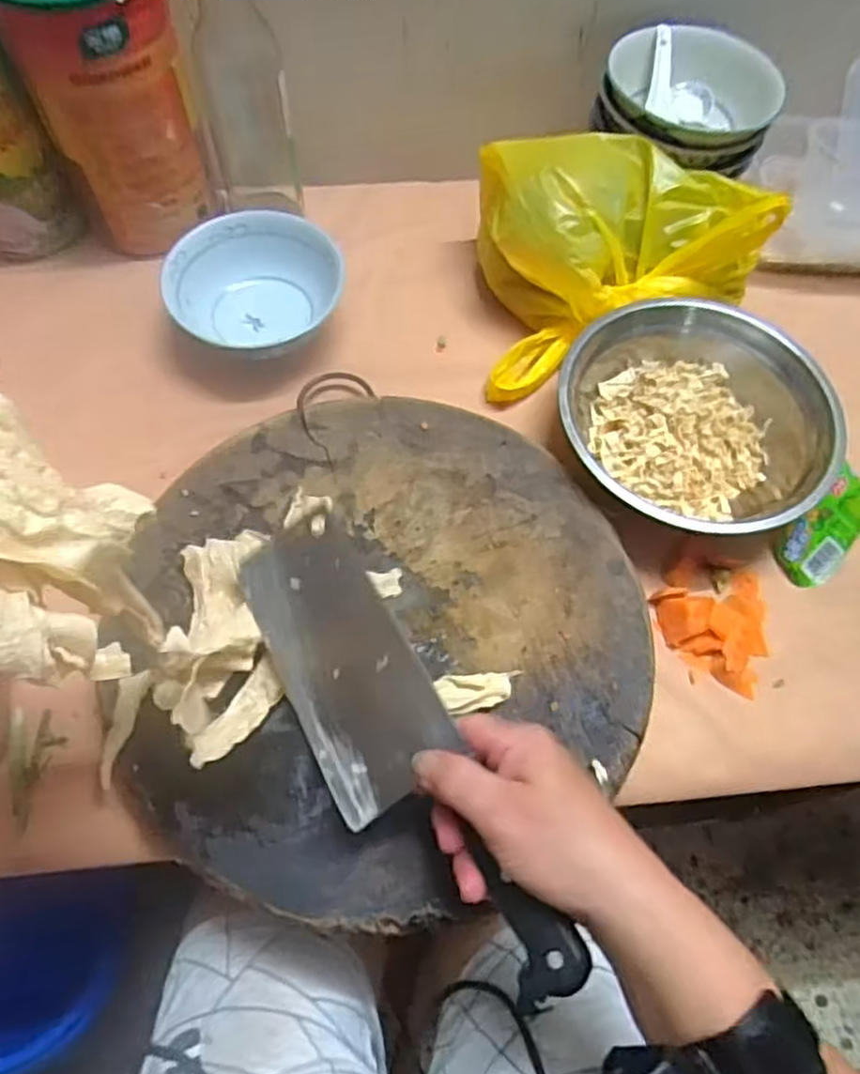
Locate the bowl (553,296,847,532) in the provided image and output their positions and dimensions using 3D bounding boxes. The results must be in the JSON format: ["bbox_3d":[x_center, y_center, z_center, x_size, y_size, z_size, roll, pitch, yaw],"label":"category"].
[{"bbox_3d":[0.200,-0.089,0.569,0.197,0.078,0.174,-6,63,-5],"label":"bowl"}]

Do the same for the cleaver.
[{"bbox_3d":[-0.019,0.112,0.411,0.086,0.023,0.286,-41,64,7],"label":"cleaver"}]

